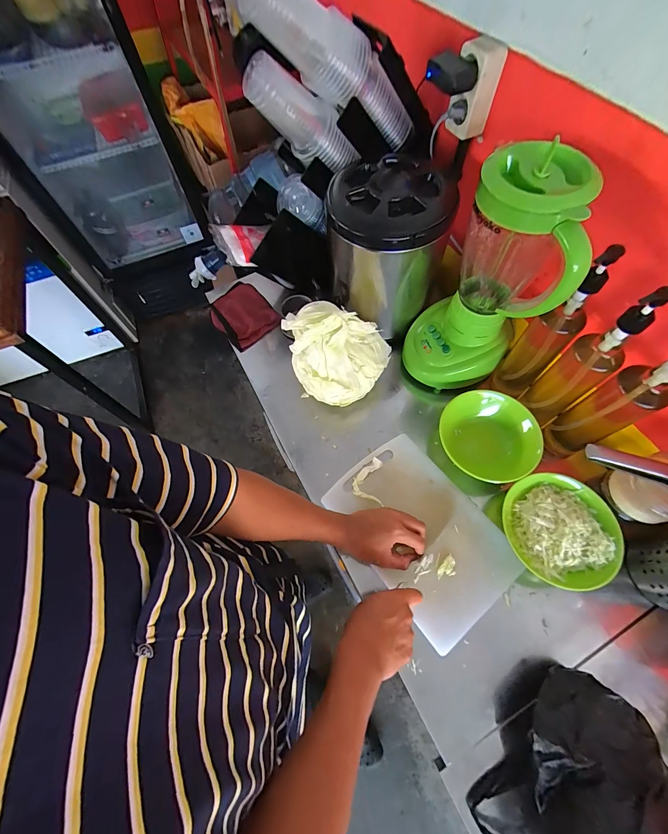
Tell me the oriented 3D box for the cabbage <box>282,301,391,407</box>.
[{"bbox_3d":[-0.002,-0.118,0.624,0.197,0.133,0.140,14,66,9],"label":"cabbage"}]

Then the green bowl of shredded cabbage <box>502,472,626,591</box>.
[{"bbox_3d":[0.364,0.183,0.544,0.158,0.061,0.167,-1,65,2],"label":"green bowl of shredded cabbage"}]

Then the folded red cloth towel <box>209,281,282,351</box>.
[{"bbox_3d":[-0.218,-0.246,0.784,0.134,0.032,0.167,-32,68,-12],"label":"folded red cloth towel"}]

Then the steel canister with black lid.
[{"bbox_3d":[0.098,-0.327,0.651,0.212,0.239,0.233,2,65,3],"label":"steel canister with black lid"}]

